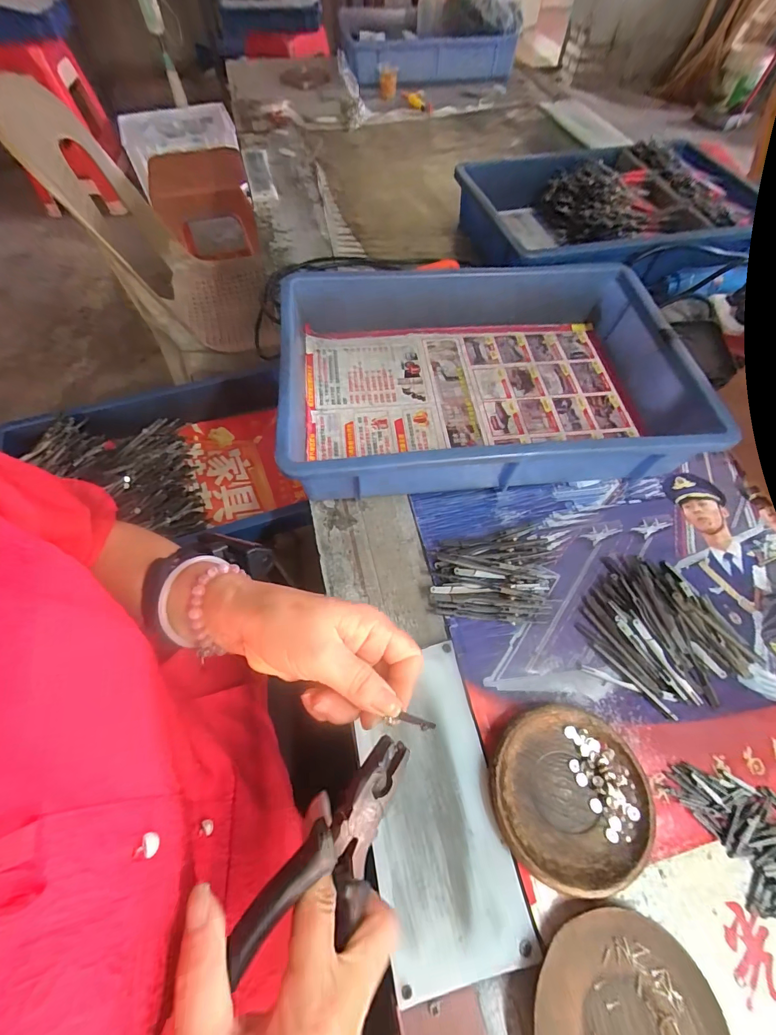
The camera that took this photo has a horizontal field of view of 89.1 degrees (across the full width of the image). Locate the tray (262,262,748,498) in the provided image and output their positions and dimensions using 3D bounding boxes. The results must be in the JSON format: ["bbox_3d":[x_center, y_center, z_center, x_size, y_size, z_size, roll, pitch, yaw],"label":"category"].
[{"bbox_3d":[0.105,-0.163,0.451,0.419,0.080,0.285,-5,62,-5],"label":"tray"}]

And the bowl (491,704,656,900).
[{"bbox_3d":[0.132,0.202,0.289,0.112,0.019,0.108,1,62,-2],"label":"bowl"}]

